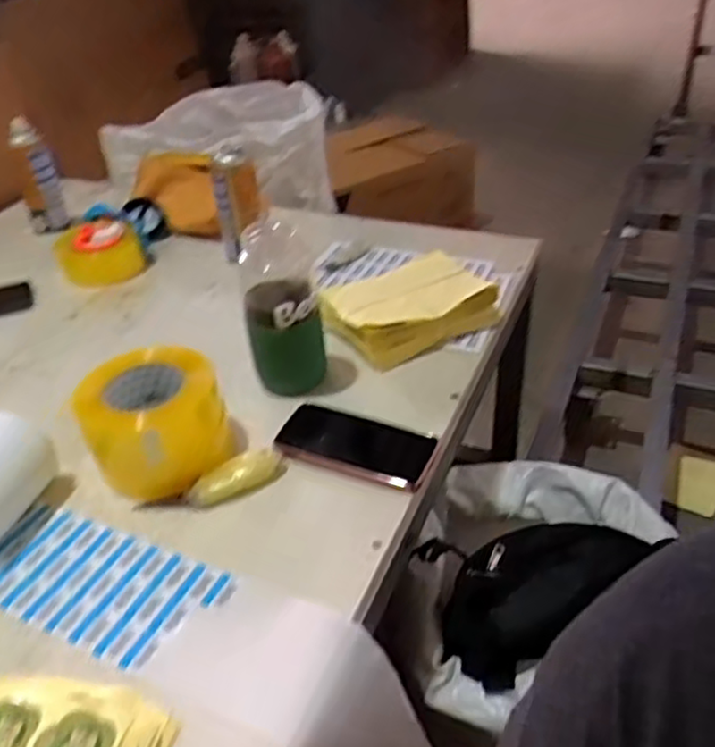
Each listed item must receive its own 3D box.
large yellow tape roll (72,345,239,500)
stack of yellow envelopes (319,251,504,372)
[{"bbox_3d":[-0.203,0.044,0.710,0.133,0.121,0.119,-17,38,-16],"label":"large yellow tape roll"},{"bbox_3d":[0.064,-0.093,0.890,0.193,0.061,0.143,-23,40,-24],"label":"stack of yellow envelopes"}]

